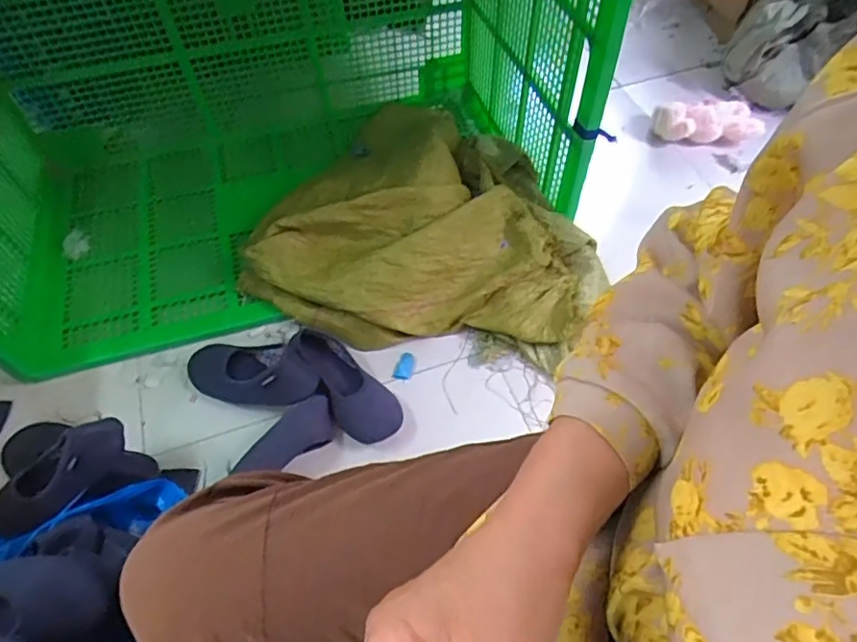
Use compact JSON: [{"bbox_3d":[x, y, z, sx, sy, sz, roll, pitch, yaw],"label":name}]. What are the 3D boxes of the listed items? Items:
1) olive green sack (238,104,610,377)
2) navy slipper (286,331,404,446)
[{"bbox_3d":[0.029,-0.184,1.085,0.578,0.178,0.537,21,58,15],"label":"olive green sack"},{"bbox_3d":[-0.138,0.105,0.966,0.097,0.071,0.239,-35,62,-21],"label":"navy slipper"}]

